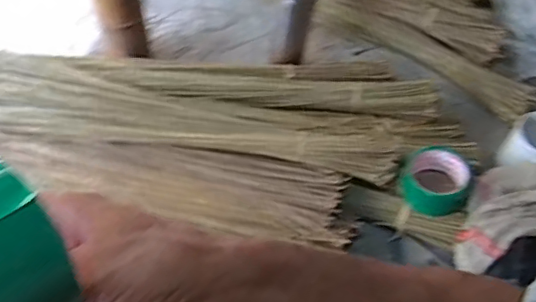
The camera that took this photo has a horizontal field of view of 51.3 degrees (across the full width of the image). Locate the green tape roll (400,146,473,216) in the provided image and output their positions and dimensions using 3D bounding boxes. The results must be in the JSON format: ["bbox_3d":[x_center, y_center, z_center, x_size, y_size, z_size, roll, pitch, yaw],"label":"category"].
[{"bbox_3d":[0.239,0.041,0.791,0.091,0.046,0.080,19,59,13],"label":"green tape roll"}]

